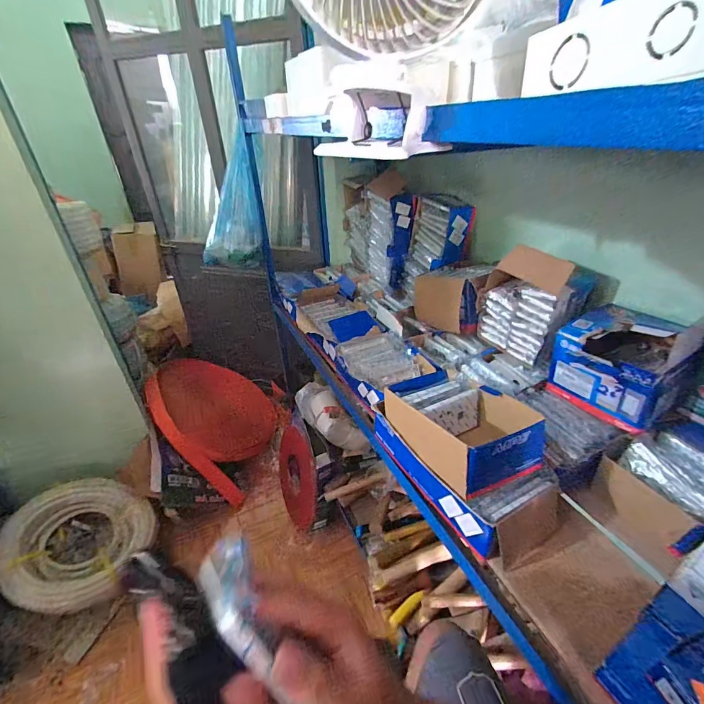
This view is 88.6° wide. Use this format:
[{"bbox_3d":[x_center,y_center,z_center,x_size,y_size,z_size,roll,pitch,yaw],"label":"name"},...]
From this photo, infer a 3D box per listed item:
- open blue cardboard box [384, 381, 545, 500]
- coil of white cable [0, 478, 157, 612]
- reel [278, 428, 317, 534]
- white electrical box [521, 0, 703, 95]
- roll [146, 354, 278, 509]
[{"bbox_3d":[0.175,0.119,0.592,0.160,0.095,0.222,-15,23,-23],"label":"open blue cardboard box"},{"bbox_3d":[-0.868,0.614,1.162,0.411,0.127,0.366,30,46,3],"label":"coil of white cable"},{"bbox_3d":[-0.207,0.460,1.334,0.054,0.335,0.323,-3,32,-40],"label":"reel"},{"bbox_3d":[0.195,-0.203,0.230,0.051,0.051,0.165,-16,35,-20],"label":"white electrical box"},{"bbox_3d":[-0.550,0.253,1.535,0.584,0.085,0.493,46,39,-5],"label":"roll"}]

